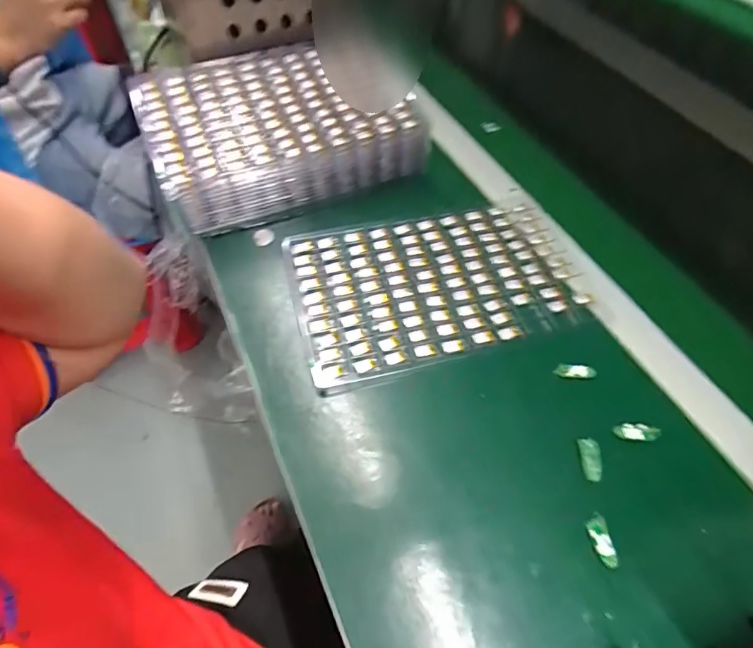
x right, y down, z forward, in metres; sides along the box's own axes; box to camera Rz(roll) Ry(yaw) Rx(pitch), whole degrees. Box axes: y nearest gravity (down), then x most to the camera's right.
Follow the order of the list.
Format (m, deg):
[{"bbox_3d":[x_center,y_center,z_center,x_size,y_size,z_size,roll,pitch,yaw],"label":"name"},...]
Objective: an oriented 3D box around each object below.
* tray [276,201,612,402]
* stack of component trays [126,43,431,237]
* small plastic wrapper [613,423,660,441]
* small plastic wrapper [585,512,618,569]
[{"bbox_3d":[0.054,-0.042,0.443,0.260,0.004,0.165,-13,57,-12],"label":"tray"},{"bbox_3d":[-0.109,-0.203,0.498,0.263,0.076,0.163,-19,58,-15],"label":"stack of component trays"},{"bbox_3d":[0.197,0.081,0.360,0.031,0.004,0.013,5,55,1],"label":"small plastic wrapper"},{"bbox_3d":[0.150,0.144,0.316,0.014,0.004,0.033,-4,55,-6],"label":"small plastic wrapper"}]

